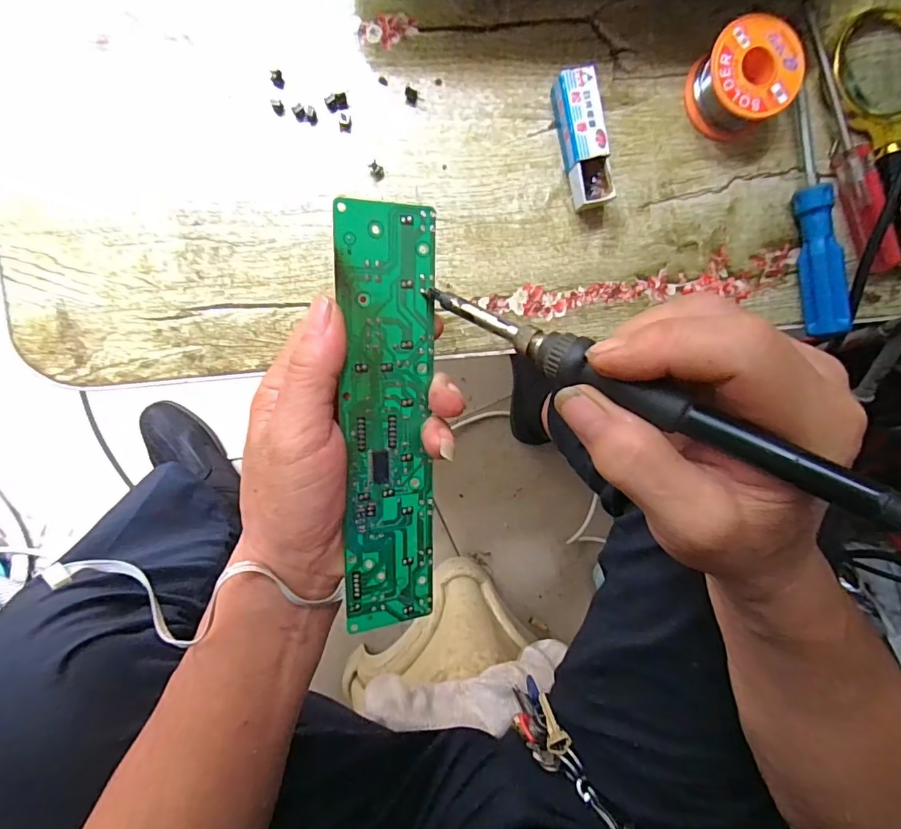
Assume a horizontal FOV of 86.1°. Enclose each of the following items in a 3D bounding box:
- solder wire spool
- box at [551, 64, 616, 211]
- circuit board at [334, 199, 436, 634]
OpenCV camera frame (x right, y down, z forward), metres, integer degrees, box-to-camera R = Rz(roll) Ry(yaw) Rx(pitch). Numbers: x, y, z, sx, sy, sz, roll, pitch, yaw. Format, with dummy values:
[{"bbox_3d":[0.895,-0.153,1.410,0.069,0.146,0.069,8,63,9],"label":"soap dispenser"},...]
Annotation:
[{"bbox_3d":[0.172,-0.197,0.284,0.052,0.030,0.052,0,94,-5],"label":"solder wire spool"},{"bbox_3d":[0.076,-0.158,0.283,0.024,0.022,0.072,-14,95,-3],"label":"box"},{"bbox_3d":[-0.030,0.007,0.235,0.045,0.004,0.204,-4,102,-22],"label":"circuit board"}]

